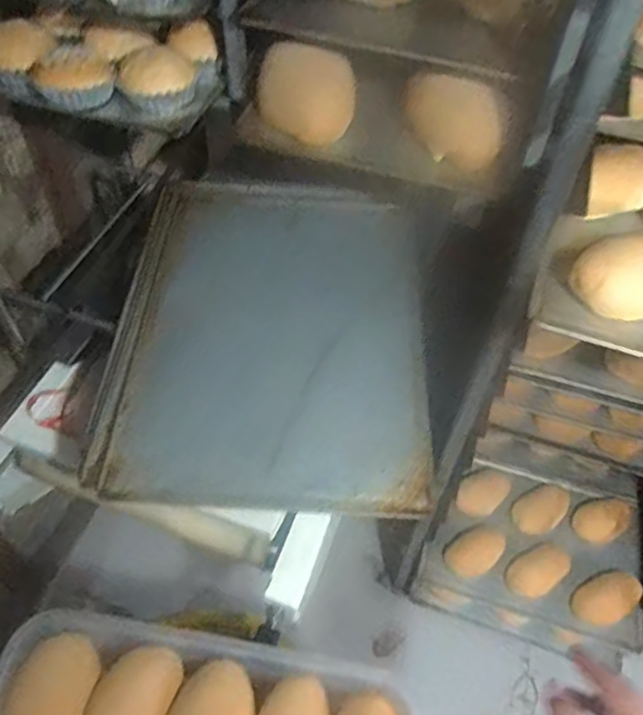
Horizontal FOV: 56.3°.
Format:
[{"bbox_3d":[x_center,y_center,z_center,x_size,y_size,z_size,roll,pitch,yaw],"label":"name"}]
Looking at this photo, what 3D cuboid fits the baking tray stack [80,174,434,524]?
[{"bbox_3d":[-0.054,-0.052,0.727,0.350,0.027,0.478,3,51,-1],"label":"baking tray stack"}]

